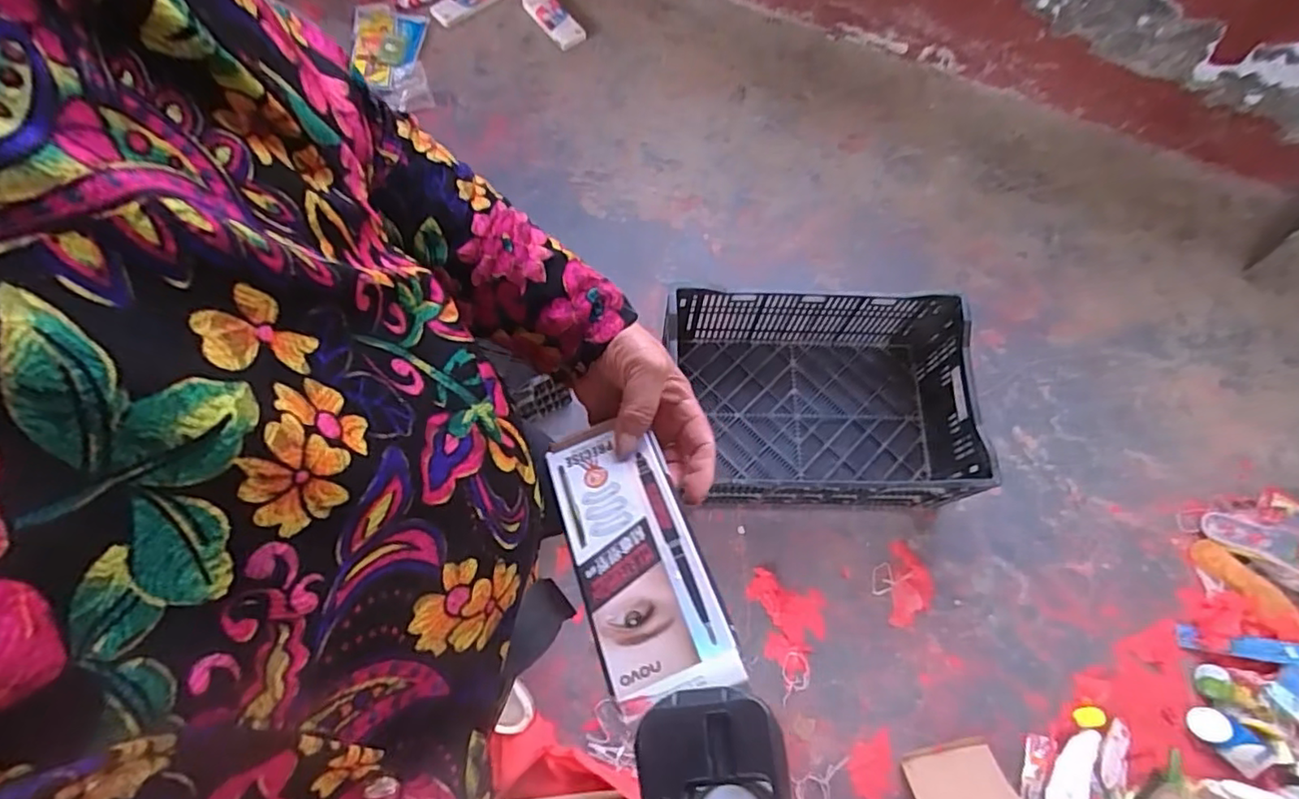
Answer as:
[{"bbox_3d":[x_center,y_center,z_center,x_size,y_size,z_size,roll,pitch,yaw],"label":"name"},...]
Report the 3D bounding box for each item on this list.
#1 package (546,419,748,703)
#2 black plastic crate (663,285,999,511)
[{"bbox_3d":[-0.010,0.087,0.362,0.072,0.006,0.176,-23,53,-1],"label":"package"},{"bbox_3d":[0.352,0.007,1.243,0.559,0.228,0.389,2,71,-1],"label":"black plastic crate"}]

